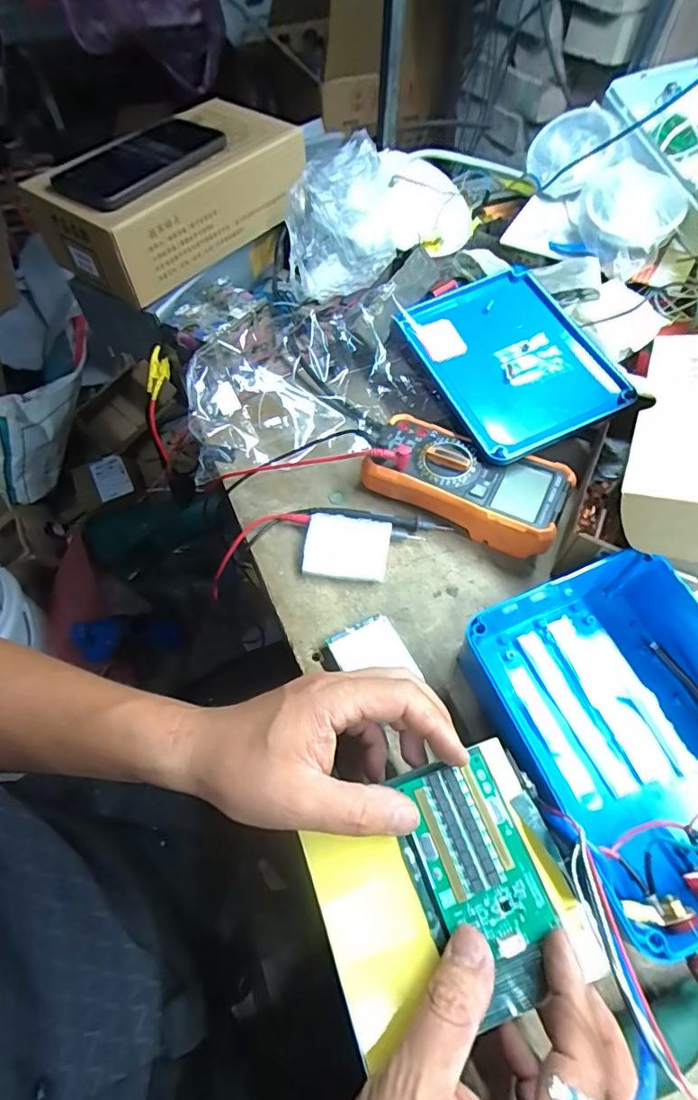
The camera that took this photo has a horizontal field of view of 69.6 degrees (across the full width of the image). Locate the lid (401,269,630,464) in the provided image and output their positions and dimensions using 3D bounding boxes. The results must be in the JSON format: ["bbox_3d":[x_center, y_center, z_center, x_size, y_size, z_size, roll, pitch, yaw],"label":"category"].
[{"bbox_3d":[0.152,-0.183,0.474,0.148,0.017,0.197,-27,69,-3],"label":"lid"}]

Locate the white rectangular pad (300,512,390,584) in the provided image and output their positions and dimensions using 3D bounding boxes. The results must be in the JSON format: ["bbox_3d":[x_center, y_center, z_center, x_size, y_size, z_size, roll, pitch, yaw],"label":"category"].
[{"bbox_3d":[-0.001,-0.002,0.432,0.070,0.012,0.056,7,74,3],"label":"white rectangular pad"}]

